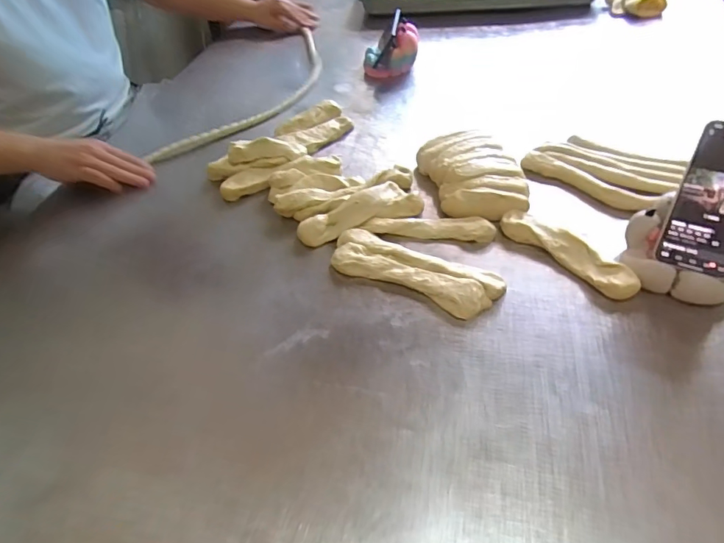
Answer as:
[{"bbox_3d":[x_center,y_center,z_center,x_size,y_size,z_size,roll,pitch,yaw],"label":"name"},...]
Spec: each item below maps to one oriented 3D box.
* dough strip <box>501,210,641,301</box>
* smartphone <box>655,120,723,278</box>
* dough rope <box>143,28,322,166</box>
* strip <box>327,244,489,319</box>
[{"bbox_3d":[0.237,-0.024,0.543,0.037,0.022,0.168,-32,53,-22],"label":"dough strip"},{"bbox_3d":[0.364,-0.073,0.474,0.074,0.150,0.011,20,12,22],"label":"smartphone"},{"bbox_3d":[-0.168,-0.325,0.852,0.116,0.028,0.508,15,51,19],"label":"dough rope"},{"bbox_3d":[0.050,0.009,0.533,0.185,0.020,0.039,19,52,22],"label":"strip"}]

